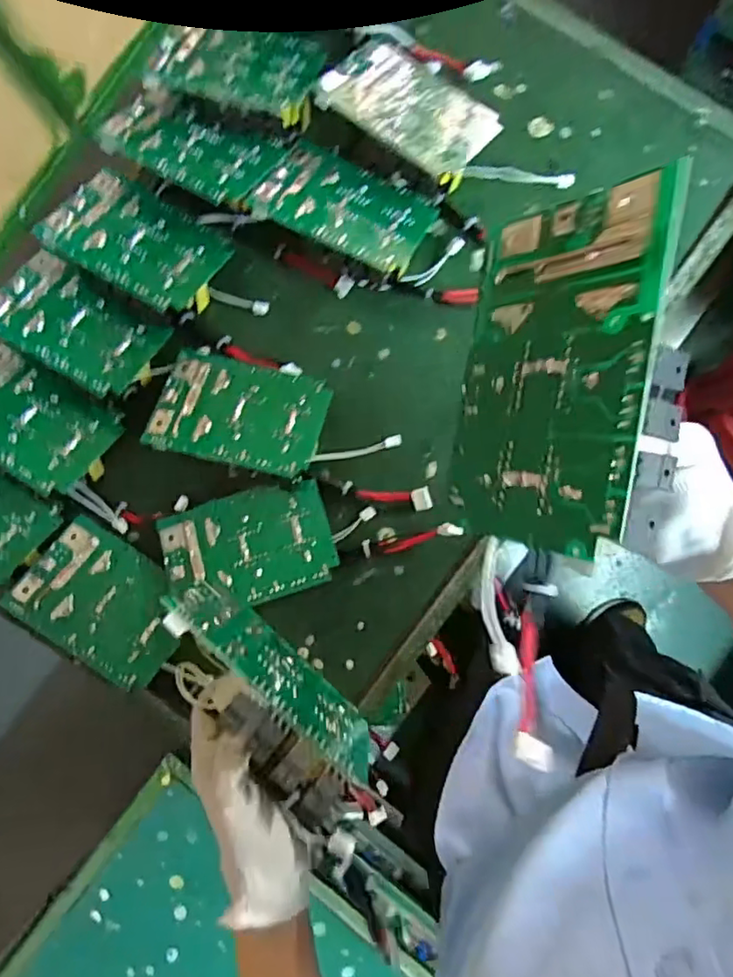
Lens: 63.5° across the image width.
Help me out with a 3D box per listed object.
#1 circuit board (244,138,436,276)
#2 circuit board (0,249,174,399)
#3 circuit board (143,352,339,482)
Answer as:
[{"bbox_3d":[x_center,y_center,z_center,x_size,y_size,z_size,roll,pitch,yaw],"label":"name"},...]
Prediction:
[{"bbox_3d":[-0.018,-0.284,0.598,0.165,0.036,0.132,29,65,6],"label":"circuit board"},{"bbox_3d":[-0.293,-0.166,0.599,0.156,0.015,0.107,28,69,1],"label":"circuit board"},{"bbox_3d":[-0.124,-0.076,0.589,0.162,0.012,0.111,13,70,5],"label":"circuit board"}]

